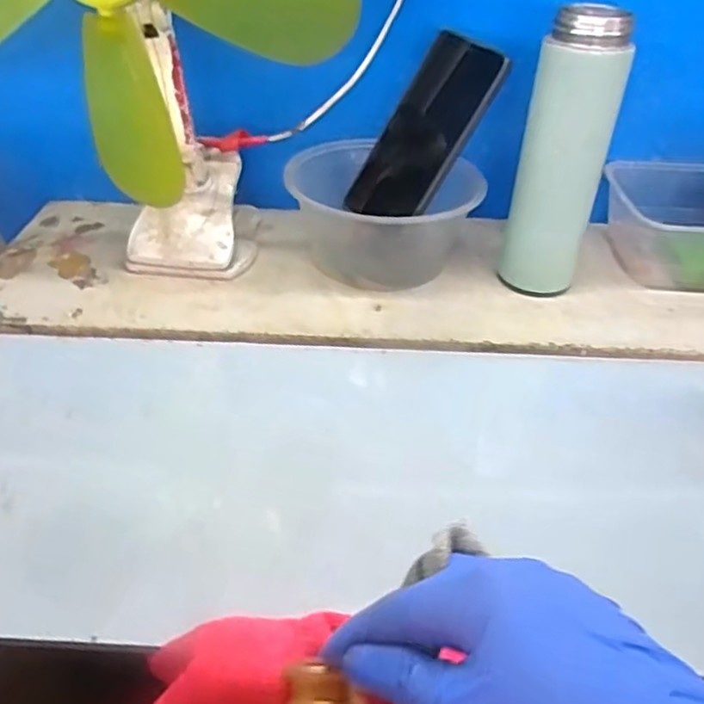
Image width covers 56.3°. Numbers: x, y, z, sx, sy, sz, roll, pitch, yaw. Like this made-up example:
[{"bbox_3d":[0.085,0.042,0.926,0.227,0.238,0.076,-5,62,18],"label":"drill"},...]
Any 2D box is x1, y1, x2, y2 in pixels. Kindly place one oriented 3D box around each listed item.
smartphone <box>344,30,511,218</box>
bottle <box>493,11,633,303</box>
[{"bbox_3d":[0.055,-0.168,0.514,0.067,0.150,0.009,42,23,21],"label":"smartphone"},{"bbox_3d":[0.161,-0.145,0.510,0.055,0.206,0.057,2,41,-2],"label":"bottle"}]

